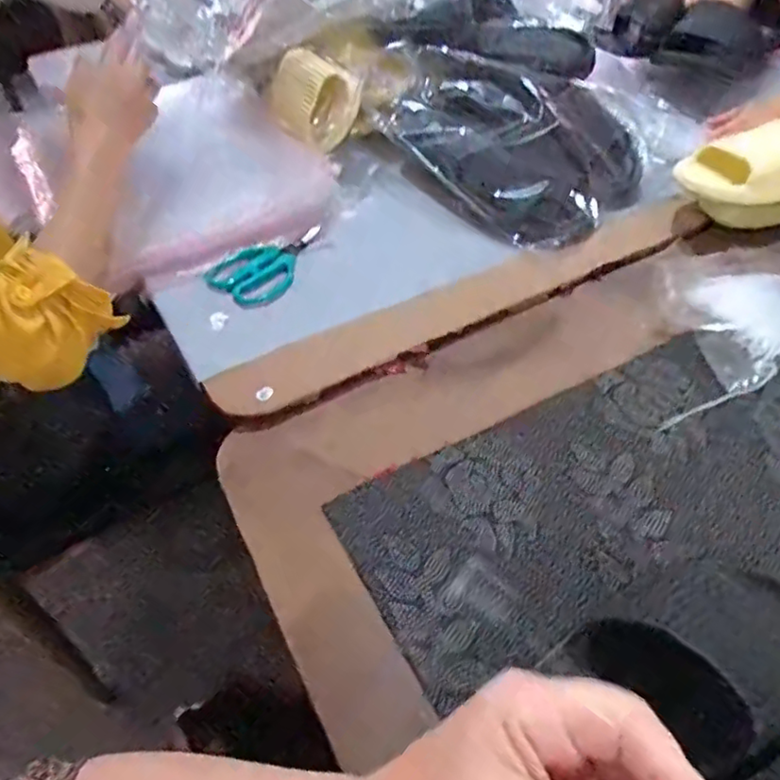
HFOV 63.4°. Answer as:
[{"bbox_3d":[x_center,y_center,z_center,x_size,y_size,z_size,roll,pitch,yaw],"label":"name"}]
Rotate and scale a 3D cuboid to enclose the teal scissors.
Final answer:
[{"bbox_3d":[-0.125,-0.134,0.656,0.069,0.019,0.130,25,53,24],"label":"teal scissors"}]

